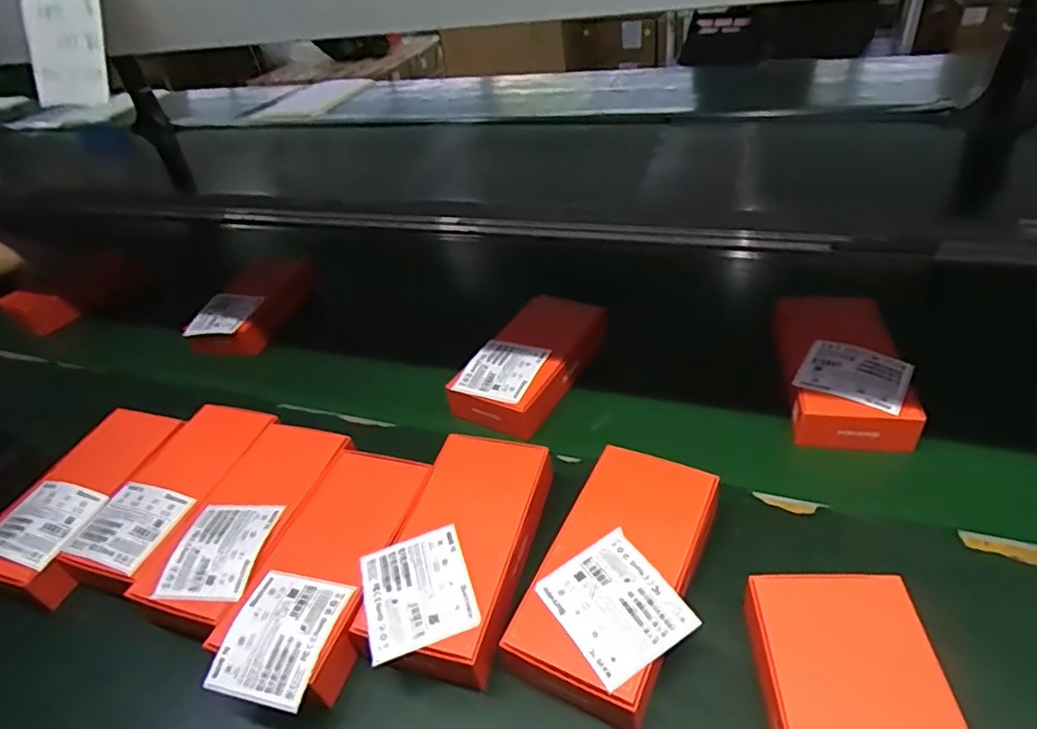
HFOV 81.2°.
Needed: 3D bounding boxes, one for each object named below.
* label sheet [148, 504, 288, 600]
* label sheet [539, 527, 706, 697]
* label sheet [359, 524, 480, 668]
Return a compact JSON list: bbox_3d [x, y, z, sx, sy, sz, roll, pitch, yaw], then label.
[{"bbox_3d":[-0.228,0.140,0.463,0.074,0.014,0.079,2,38,11],"label":"label sheet"},{"bbox_3d":[0.060,0.151,0.384,0.071,0.008,0.081,-26,42,-20],"label":"label sheet"},{"bbox_3d":[-0.069,0.153,0.413,0.071,0.010,0.080,-15,39,-8],"label":"label sheet"}]

